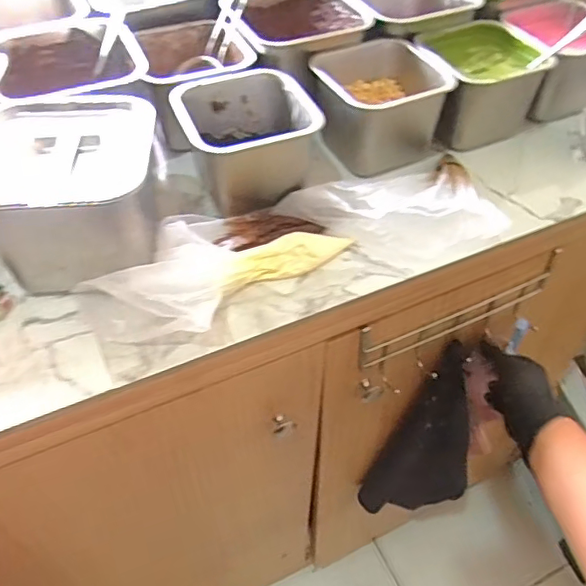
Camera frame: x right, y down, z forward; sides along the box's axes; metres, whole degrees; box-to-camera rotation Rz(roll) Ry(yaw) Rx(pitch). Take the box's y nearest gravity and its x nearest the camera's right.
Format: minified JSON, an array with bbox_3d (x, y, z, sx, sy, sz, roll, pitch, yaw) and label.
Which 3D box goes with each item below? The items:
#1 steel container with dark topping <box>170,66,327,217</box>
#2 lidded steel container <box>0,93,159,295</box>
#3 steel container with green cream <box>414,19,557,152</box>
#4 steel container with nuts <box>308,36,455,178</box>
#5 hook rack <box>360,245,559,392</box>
[{"bbox_3d":[-0.048,-0.148,0.546,0.119,0.089,0.109,-18,51,-17],"label":"steel container with dark topping"},{"bbox_3d":[-0.183,-0.076,0.475,0.136,0.119,0.133,-3,48,-4],"label":"lidded steel container"},{"bbox_3d":[0.196,-0.240,0.636,0.128,0.095,0.129,-19,51,-18],"label":"steel container with green cream"},{"bbox_3d":[0.087,-0.199,0.596,0.122,0.093,0.106,-16,50,-16],"label":"steel container with nuts"},{"bbox_3d":[0.185,0.039,0.608,0.247,0.115,0.030,-18,51,-17],"label":"hook rack"}]

